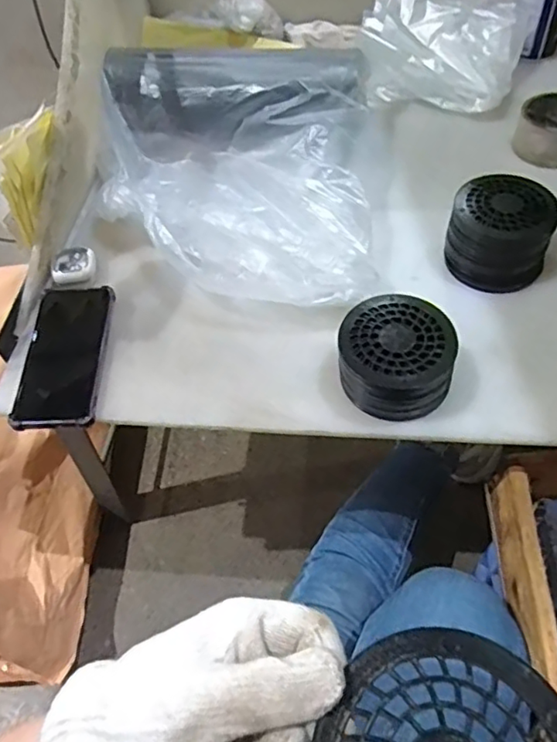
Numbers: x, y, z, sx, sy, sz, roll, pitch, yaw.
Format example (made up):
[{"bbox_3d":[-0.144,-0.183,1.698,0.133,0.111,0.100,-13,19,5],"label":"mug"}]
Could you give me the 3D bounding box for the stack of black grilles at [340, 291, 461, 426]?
[{"bbox_3d":[0.104,-0.011,0.512,0.101,0.057,0.102,17,58,14],"label":"stack of black grilles"}]

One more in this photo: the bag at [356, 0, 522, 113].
[{"bbox_3d":[0.215,-0.436,0.779,0.211,0.108,0.190,9,57,9],"label":"bag"}]

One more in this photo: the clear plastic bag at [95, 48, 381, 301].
[{"bbox_3d":[-0.057,-0.219,0.631,0.298,0.092,0.345,-2,56,2],"label":"clear plastic bag"}]

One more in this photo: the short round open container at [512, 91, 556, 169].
[{"bbox_3d":[0.331,-0.285,0.697,0.085,0.055,0.088,-2,56,2],"label":"short round open container"}]

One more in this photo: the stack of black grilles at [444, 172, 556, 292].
[{"bbox_3d":[0.226,-0.142,0.589,0.096,0.071,0.098,-19,57,-10],"label":"stack of black grilles"}]

